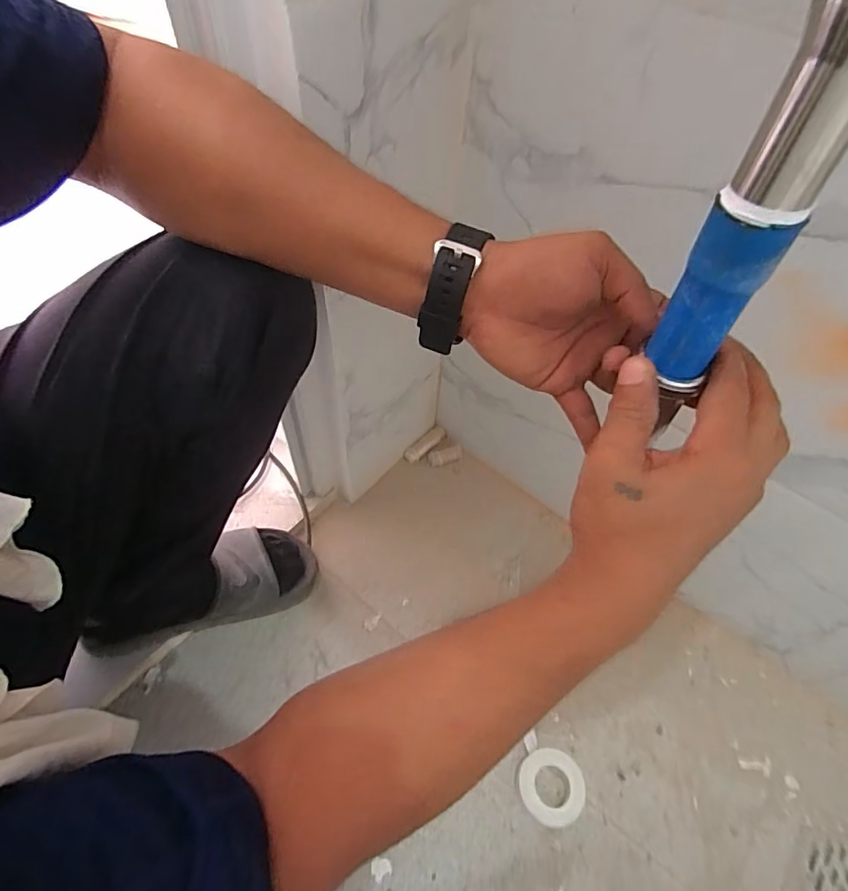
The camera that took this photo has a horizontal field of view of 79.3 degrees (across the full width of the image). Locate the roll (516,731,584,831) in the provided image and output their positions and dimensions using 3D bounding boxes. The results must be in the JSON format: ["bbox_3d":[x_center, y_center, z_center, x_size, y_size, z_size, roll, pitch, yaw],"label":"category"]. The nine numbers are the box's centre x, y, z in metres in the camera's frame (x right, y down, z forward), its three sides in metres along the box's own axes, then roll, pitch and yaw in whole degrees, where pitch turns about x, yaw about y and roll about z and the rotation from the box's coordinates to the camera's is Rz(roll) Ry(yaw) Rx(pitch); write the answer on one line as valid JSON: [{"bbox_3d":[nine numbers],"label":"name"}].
[{"bbox_3d":[0.131,0.352,0.530,0.067,0.028,0.067,2,52,-3],"label":"roll"}]

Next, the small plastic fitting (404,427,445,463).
[{"bbox_3d":[0.003,-0.002,0.787,0.075,0.019,0.020,-39,63,-13],"label":"small plastic fitting"}]

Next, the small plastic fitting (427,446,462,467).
[{"bbox_3d":[0.032,0.017,0.780,0.053,0.022,0.018,-18,53,8],"label":"small plastic fitting"}]

